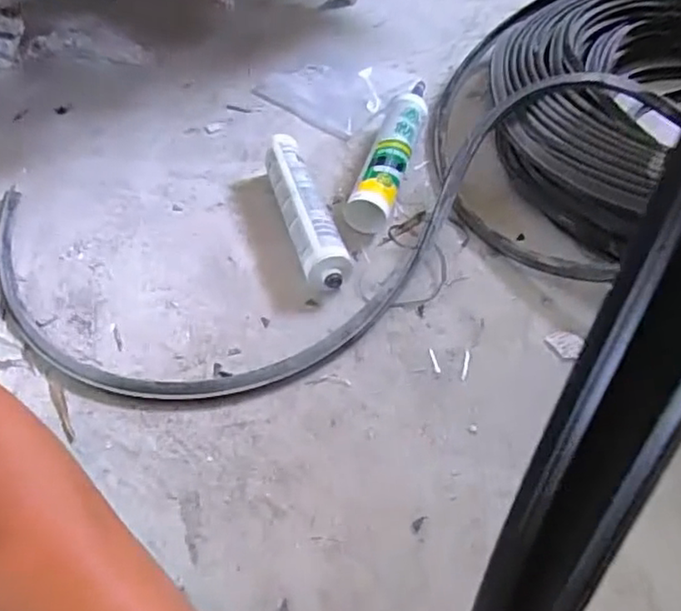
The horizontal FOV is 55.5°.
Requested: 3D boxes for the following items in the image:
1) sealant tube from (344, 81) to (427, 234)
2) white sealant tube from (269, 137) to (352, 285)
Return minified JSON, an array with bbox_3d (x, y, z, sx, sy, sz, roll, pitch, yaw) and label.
[{"bbox_3d":[0.071,-0.198,0.793,0.055,0.052,0.286,14,52,15],"label":"sealant tube"},{"bbox_3d":[-0.043,-0.106,0.718,0.051,0.055,0.230,-15,50,-10],"label":"white sealant tube"}]

